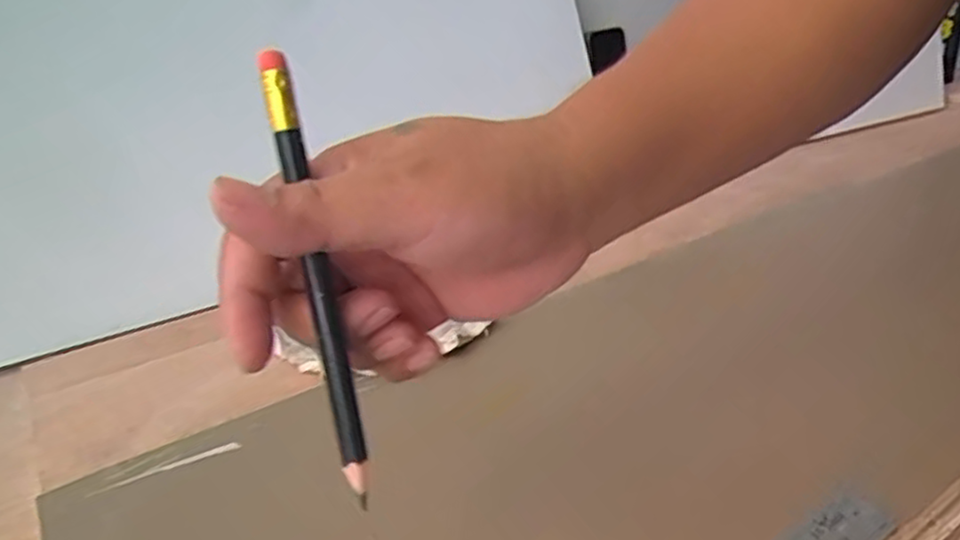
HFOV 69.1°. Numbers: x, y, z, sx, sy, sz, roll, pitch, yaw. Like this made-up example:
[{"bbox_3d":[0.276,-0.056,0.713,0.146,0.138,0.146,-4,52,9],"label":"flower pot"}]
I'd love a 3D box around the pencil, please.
[{"bbox_3d":[-0.054,0.004,0.230,0.009,0.149,0.014,-13,9,-22],"label":"pencil"}]

